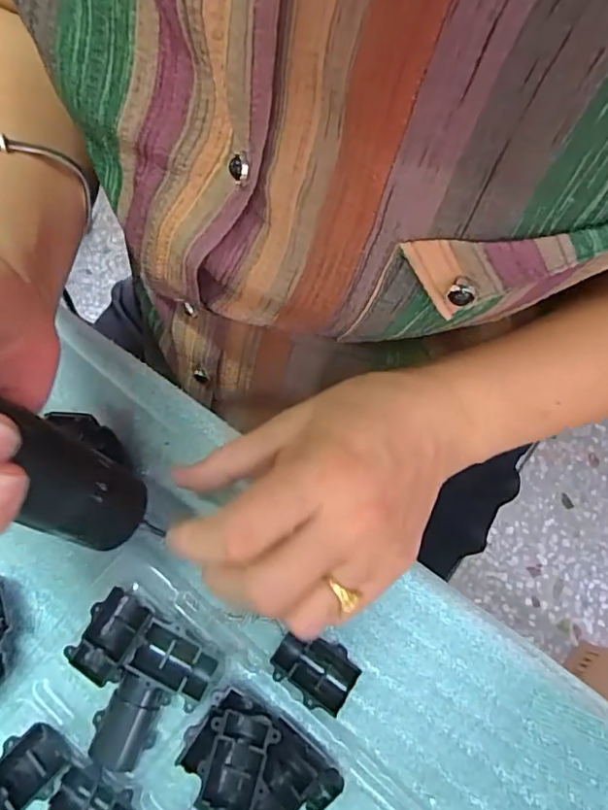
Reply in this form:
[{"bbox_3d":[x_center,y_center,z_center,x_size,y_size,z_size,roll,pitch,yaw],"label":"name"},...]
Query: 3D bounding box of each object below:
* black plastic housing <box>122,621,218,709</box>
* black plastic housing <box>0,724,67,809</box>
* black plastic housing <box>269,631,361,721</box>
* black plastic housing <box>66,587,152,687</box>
[{"bbox_3d":[-0.059,0.118,0.250,0.036,0.016,0.026,27,74,12],"label":"black plastic housing"},{"bbox_3d":[-0.123,0.163,0.237,0.038,0.015,0.027,-42,74,-12],"label":"black plastic housing"},{"bbox_3d":[0.005,0.121,0.250,0.037,0.013,0.027,33,75,13],"label":"black plastic housing"},{"bbox_3d":[-0.091,0.111,0.255,0.027,0.019,0.044,27,73,12],"label":"black plastic housing"}]

